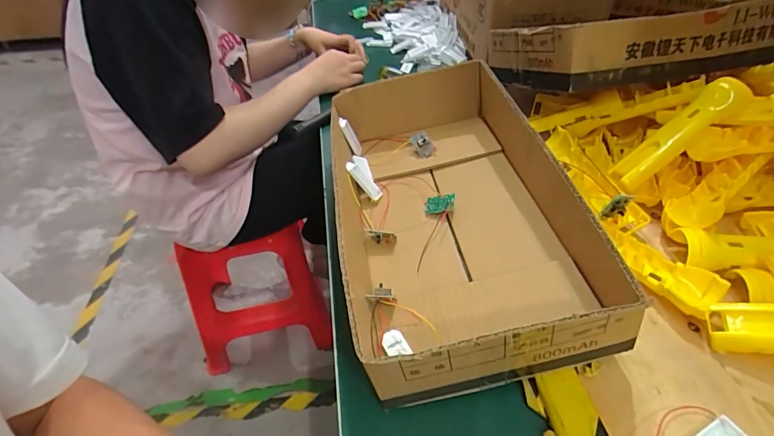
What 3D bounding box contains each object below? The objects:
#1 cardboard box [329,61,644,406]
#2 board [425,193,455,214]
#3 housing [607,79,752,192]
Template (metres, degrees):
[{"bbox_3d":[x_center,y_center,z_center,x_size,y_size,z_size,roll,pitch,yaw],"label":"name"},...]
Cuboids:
[{"bbox_3d":[0.058,-0.025,0.482,0.223,0.085,0.420,-9,41,-3],"label":"cardboard box"},{"bbox_3d":[0.063,-0.017,0.519,0.037,0.004,0.025,-3,66,35],"label":"board"},{"bbox_3d":[0.333,-0.096,0.500,0.163,0.021,0.041,-41,45,7],"label":"housing"}]

